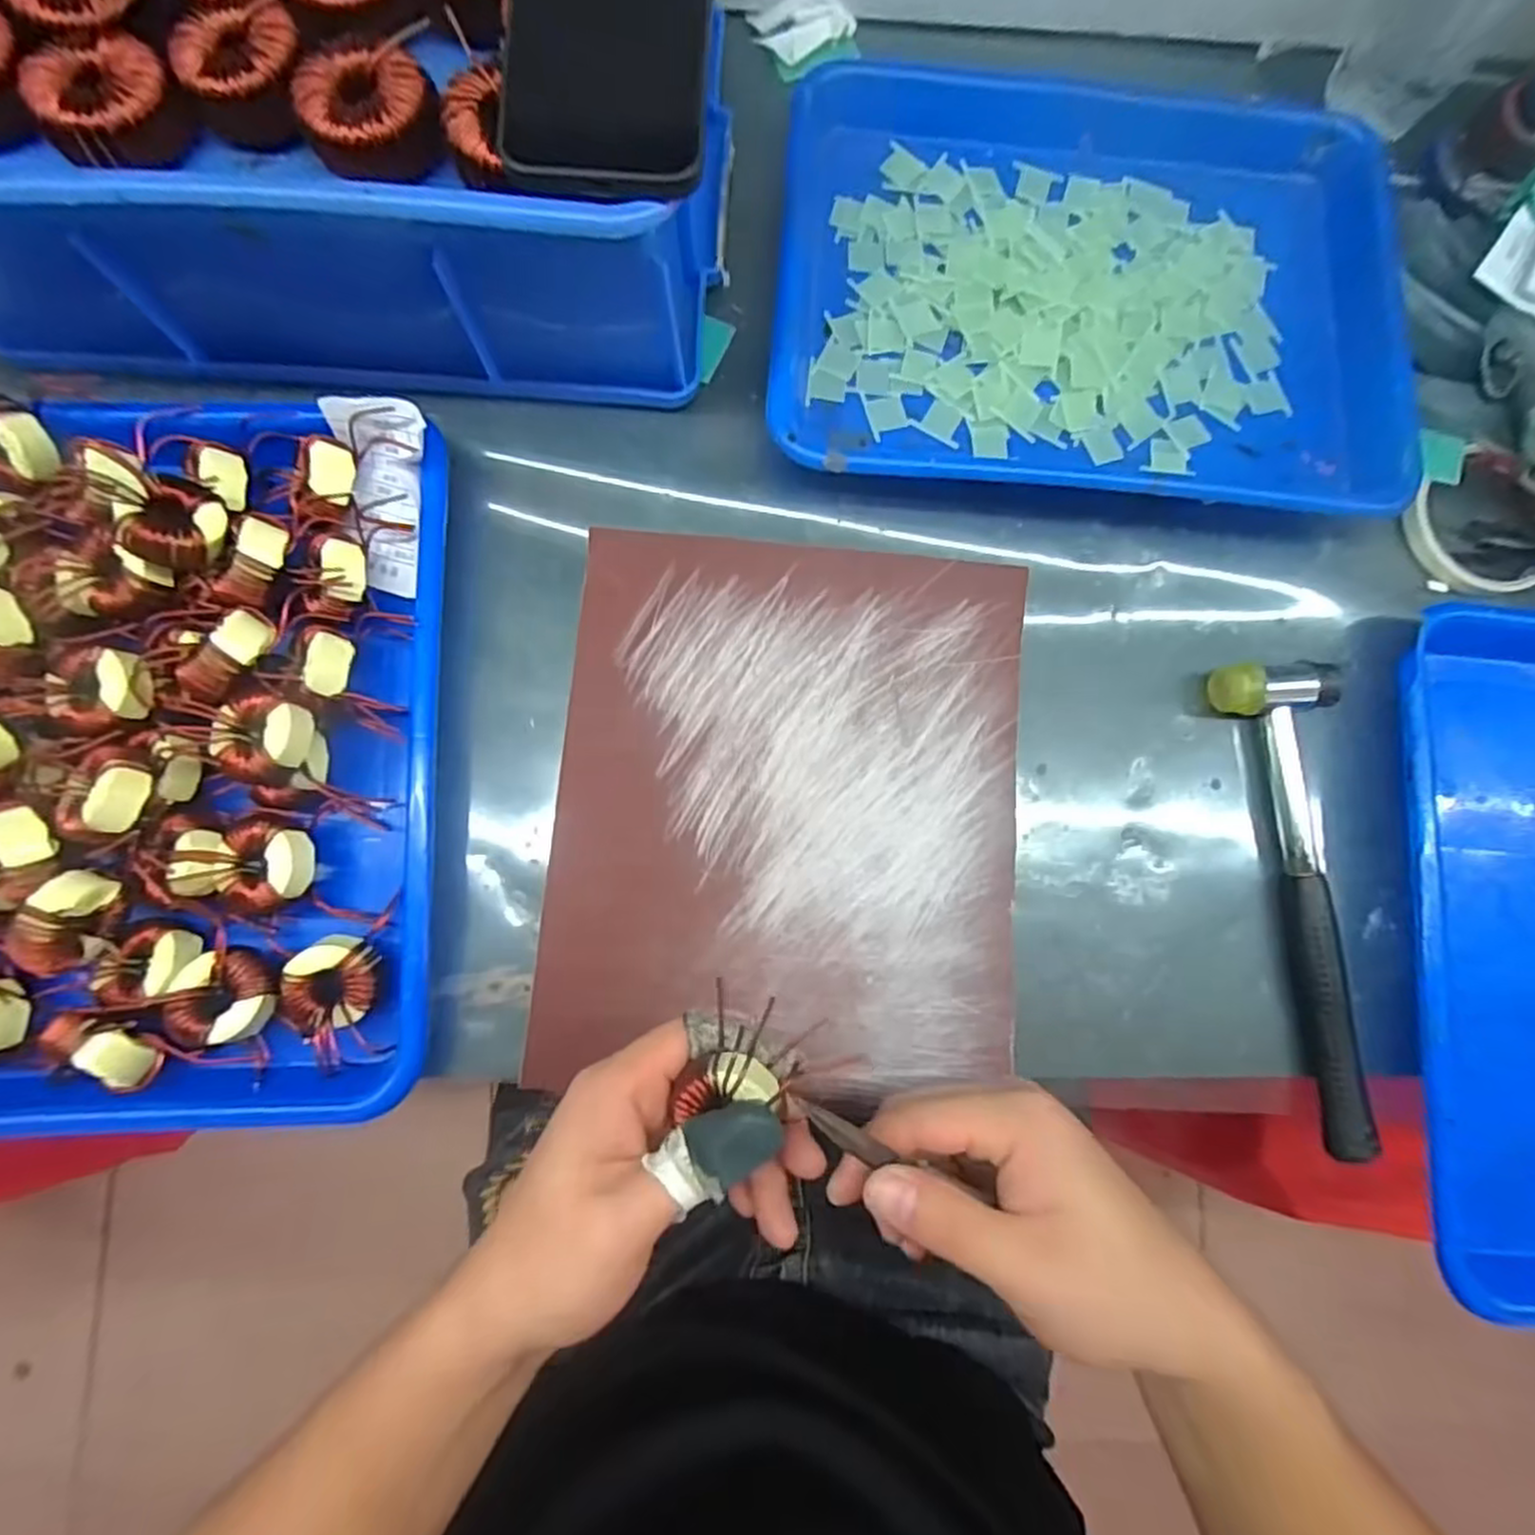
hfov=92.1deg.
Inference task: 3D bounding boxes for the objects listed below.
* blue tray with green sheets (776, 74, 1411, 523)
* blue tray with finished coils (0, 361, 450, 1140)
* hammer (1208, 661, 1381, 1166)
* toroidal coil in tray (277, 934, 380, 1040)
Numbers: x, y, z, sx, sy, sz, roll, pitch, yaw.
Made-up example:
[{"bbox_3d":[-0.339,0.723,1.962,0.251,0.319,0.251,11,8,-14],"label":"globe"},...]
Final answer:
[{"bbox_3d":[0.171,-0.279,0.401,0.327,0.030,0.279,1,82,-3],"label":"blue tray with green sheets"},{"bbox_3d":[-0.281,-0.011,0.335,0.254,0.054,0.337,-1,83,-3],"label":"blue tray with finished coils"},{"bbox_3d":[0.273,0.064,0.369,0.052,0.022,0.236,-7,83,-4],"label":"hammer"},{"bbox_3d":[-0.197,0.097,0.332,0.042,0.020,0.042,0,82,-3],"label":"toroidal coil in tray"}]

